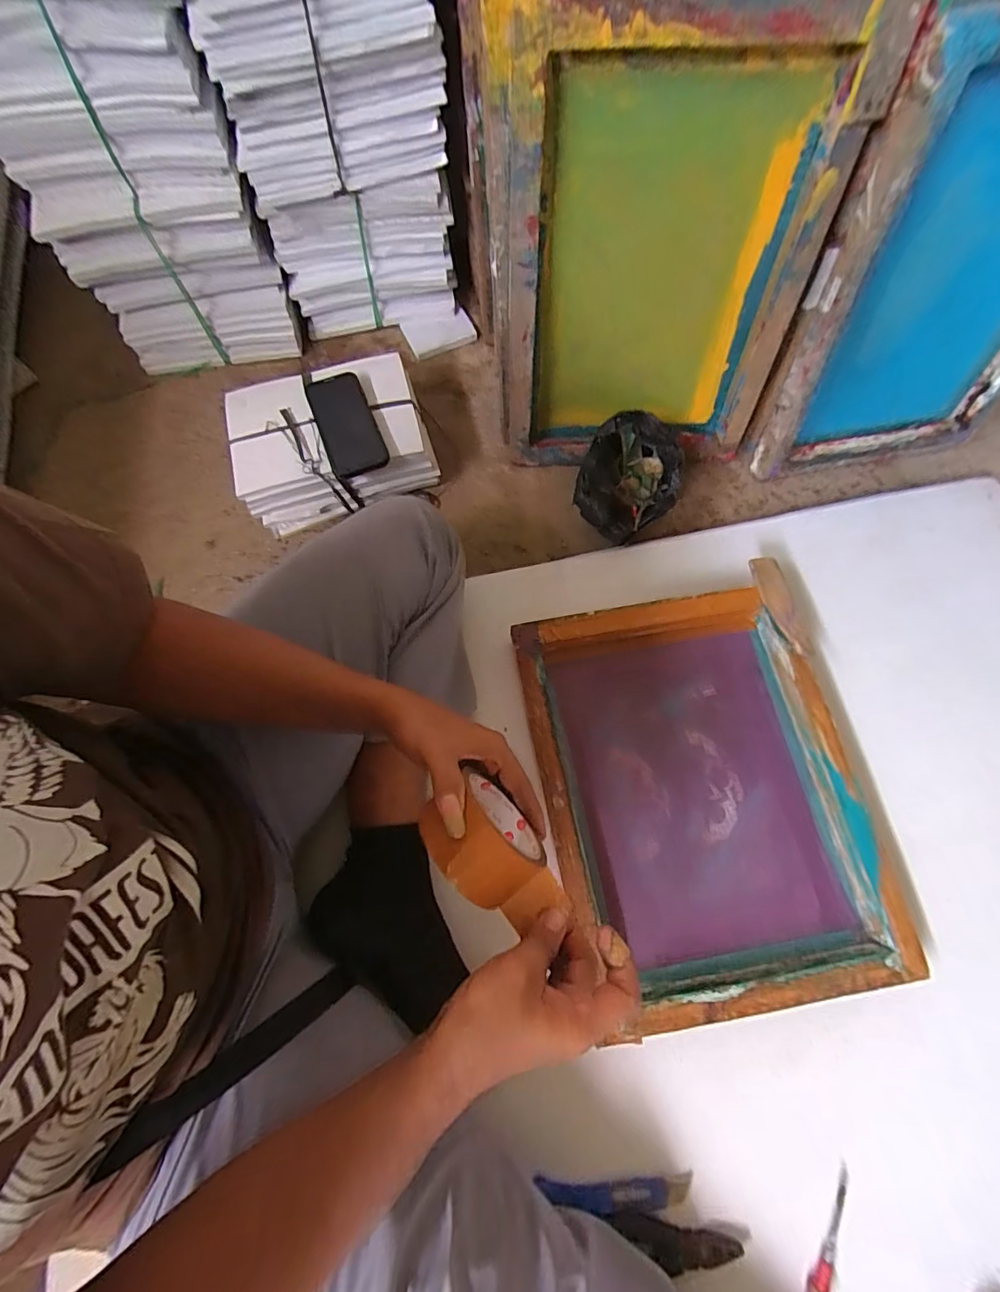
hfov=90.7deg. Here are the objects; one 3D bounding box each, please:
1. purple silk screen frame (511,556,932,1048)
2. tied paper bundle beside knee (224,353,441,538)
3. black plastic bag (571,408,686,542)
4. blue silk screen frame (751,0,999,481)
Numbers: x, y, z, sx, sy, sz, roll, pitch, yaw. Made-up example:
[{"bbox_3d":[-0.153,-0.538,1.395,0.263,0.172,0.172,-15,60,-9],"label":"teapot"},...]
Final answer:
[{"bbox_3d":[0.236,0.165,0.596,0.363,0.055,0.470,-11,70,-2],"label":"purple silk screen frame"},{"bbox_3d":[-0.257,-0.314,0.769,0.281,0.119,0.204,-16,72,-5],"label":"tied paper bundle beside knee"},{"bbox_3d":[0.189,-0.242,0.737,0.141,0.096,0.166,12,71,7],"label":"black plastic bag"},{"bbox_3d":[0.556,-0.439,0.613,0.335,0.469,0.046,-11,58,0],"label":"blue silk screen frame"}]

